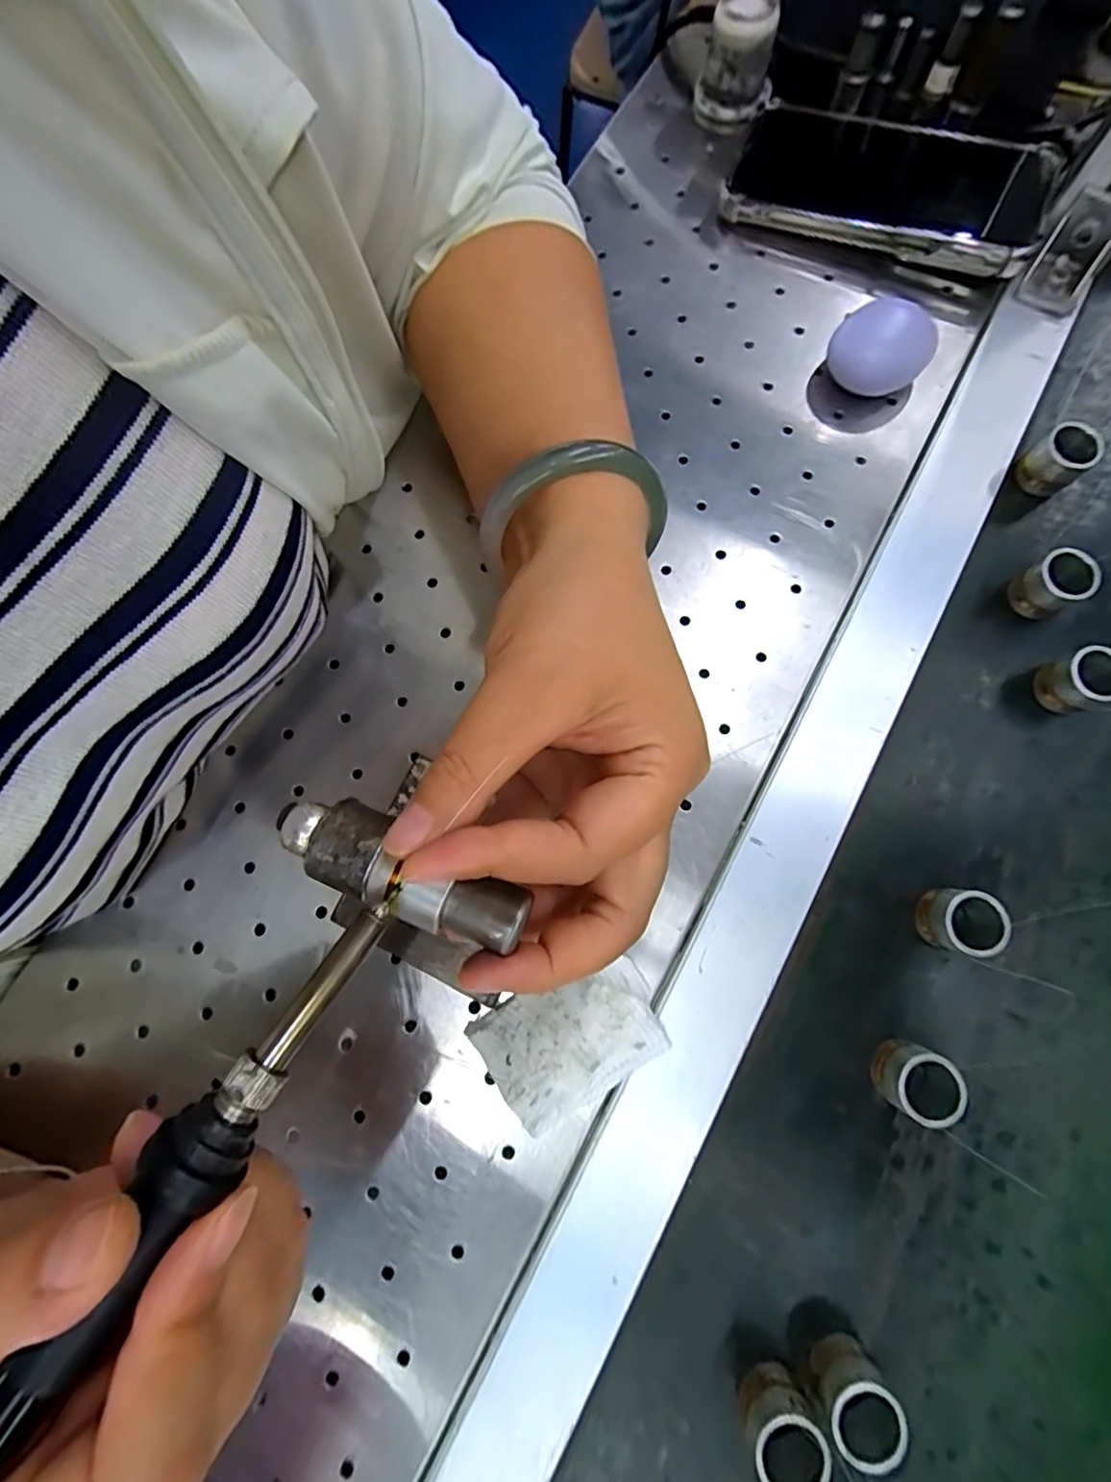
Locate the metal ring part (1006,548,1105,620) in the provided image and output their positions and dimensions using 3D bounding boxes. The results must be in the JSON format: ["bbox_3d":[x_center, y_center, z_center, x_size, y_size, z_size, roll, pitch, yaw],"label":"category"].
[{"bbox_3d":[0.231,-0.073,0.272,0.022,0.026,0.023,-32,75,-4],"label":"metal ring part"}]

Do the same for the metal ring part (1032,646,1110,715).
[{"bbox_3d":[0.236,-0.027,0.263,0.022,0.025,0.024,-1,76,4],"label":"metal ring part"}]

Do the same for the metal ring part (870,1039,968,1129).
[{"bbox_3d":[0.140,0.132,0.229,0.022,0.026,0.025,30,80,11],"label":"metal ring part"}]

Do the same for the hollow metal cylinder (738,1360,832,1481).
[{"bbox_3d":[0.078,0.239,0.206,0.023,0.027,0.023,-1,76,4],"label":"hollow metal cylinder"}]

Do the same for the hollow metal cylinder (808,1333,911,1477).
[{"bbox_3d":[0.105,0.231,0.207,0.024,0.027,0.021,-35,76,-5],"label":"hollow metal cylinder"}]

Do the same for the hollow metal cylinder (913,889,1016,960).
[{"bbox_3d":[0.166,0.074,0.242,0.023,0.027,0.024,-1,76,4],"label":"hollow metal cylinder"}]

